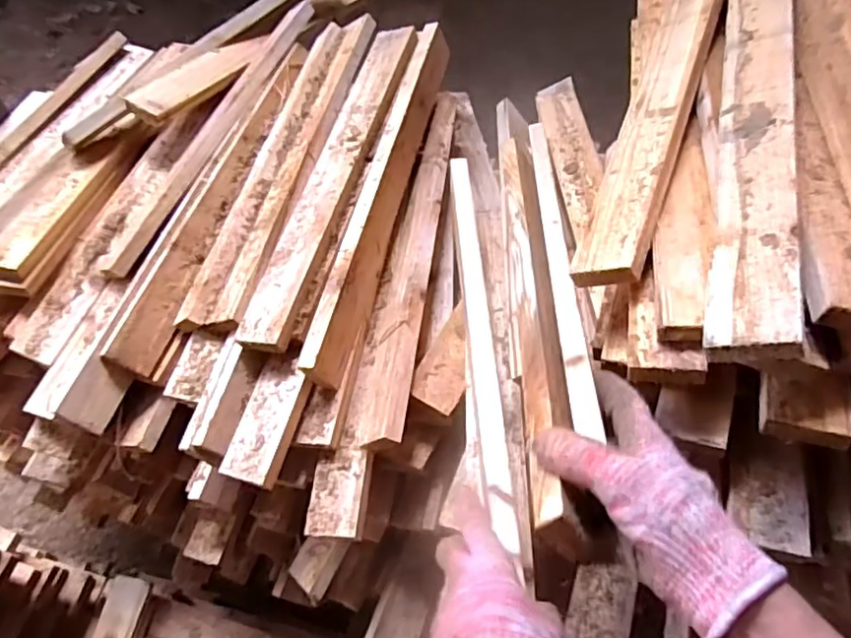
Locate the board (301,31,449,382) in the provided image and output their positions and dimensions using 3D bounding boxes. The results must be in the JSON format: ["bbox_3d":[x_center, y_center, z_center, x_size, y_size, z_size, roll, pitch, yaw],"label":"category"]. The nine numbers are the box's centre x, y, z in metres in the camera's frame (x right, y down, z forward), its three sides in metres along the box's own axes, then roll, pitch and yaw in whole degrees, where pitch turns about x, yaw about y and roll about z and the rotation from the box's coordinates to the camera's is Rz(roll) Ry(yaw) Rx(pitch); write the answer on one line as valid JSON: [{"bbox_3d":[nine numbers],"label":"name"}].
[{"bbox_3d":[-0.042,-0.155,0.717,0.015,0.067,0.501,1,60,27],"label":"board"}]

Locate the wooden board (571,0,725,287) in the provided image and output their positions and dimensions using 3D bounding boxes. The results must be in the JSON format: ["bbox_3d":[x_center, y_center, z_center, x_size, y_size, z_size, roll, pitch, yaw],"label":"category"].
[{"bbox_3d":[0.232,-0.232,0.578,0.053,0.016,0.495,2,55,39],"label":"wooden board"}]

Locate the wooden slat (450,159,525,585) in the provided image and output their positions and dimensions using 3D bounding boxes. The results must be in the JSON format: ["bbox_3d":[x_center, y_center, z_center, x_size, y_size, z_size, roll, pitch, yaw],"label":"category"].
[{"bbox_3d":[0.047,-0.007,0.580,0.030,0.024,0.435,-3,52,-1],"label":"wooden slat"}]

